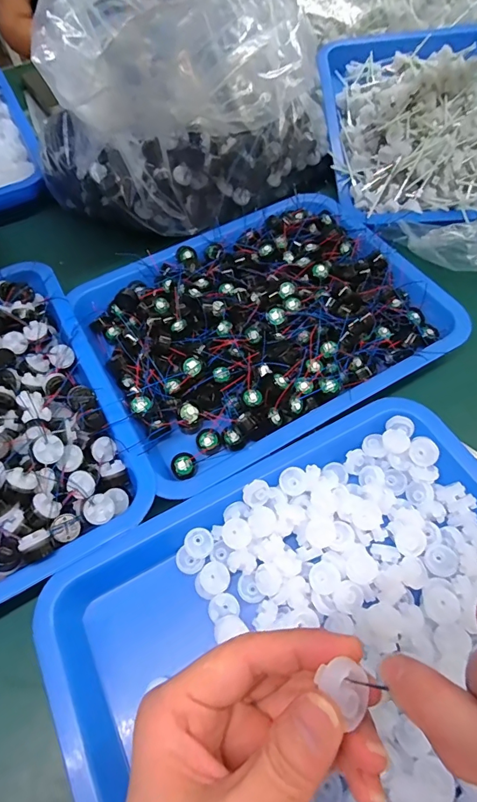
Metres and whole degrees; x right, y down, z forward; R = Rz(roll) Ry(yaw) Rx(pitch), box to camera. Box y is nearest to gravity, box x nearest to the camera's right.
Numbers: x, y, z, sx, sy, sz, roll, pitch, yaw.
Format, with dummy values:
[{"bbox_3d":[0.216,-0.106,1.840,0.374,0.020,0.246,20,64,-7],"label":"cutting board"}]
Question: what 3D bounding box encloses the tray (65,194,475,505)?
[{"bbox_3d":[0.025,-0.079,0.412,0.312,0.047,0.252,-24,61,-11],"label":"tray"}]

